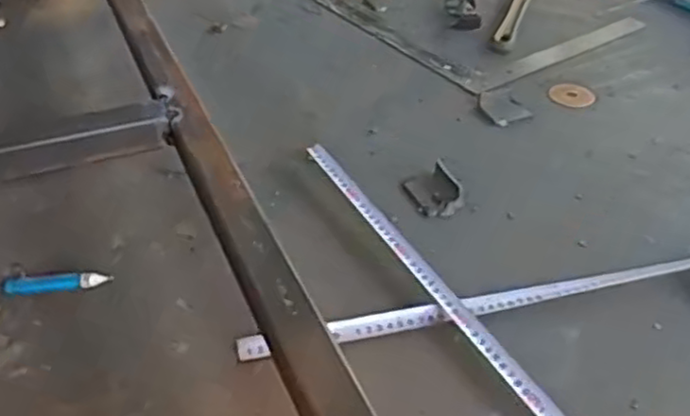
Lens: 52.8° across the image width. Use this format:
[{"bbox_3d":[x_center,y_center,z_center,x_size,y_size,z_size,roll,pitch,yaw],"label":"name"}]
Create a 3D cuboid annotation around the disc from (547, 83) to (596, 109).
[{"bbox_3d":[0.322,-0.160,0.989,0.061,0.009,0.054,21,43,22],"label":"disc"}]

